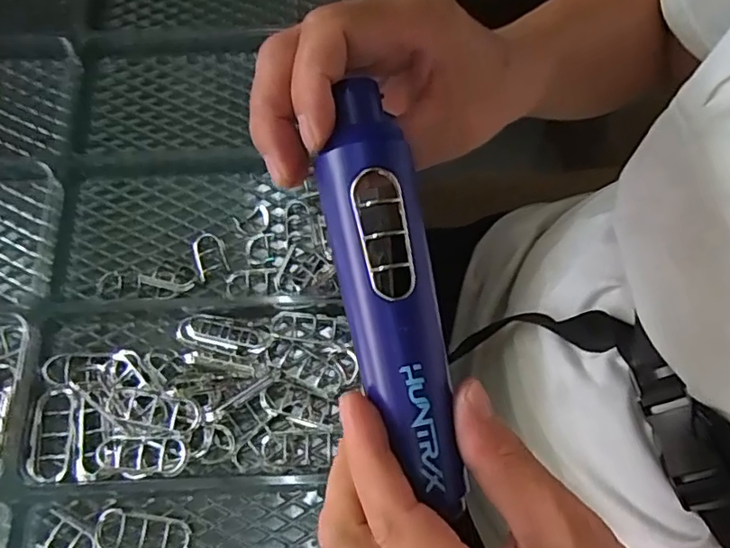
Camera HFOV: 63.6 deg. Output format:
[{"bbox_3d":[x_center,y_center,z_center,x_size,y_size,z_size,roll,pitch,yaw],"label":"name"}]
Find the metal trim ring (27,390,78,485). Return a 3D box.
[{"bbox_3d":[-0.181,0.094,0.344,0.024,0.007,0.052,0,69,0],"label":"metal trim ring"}]

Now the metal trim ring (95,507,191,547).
[{"bbox_3d":[-0.124,0.144,0.329,0.052,0.009,0.022,4,69,2],"label":"metal trim ring"}]

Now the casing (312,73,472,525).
[{"bbox_3d":[0.009,0.007,0.232,0.035,0.028,0.161,-12,85,-4],"label":"casing"}]

